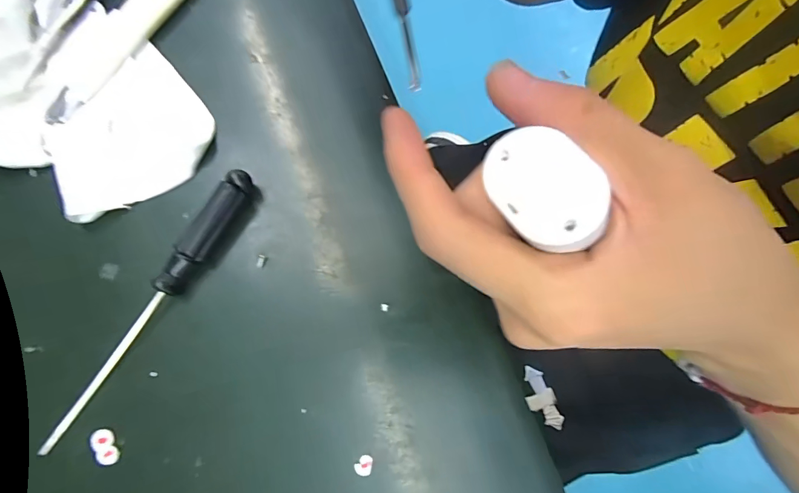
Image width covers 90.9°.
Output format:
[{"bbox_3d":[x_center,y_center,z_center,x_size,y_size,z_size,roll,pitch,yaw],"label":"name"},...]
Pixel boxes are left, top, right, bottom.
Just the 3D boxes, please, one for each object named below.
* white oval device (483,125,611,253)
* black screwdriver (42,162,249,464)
[{"bbox_3d":[0.039,-0.015,0.106,0.023,0.011,0.034,-35,68,17],"label":"white oval device"},{"bbox_3d":[-0.102,0.024,0.165,0.012,0.013,0.131,28,78,8],"label":"black screwdriver"}]

